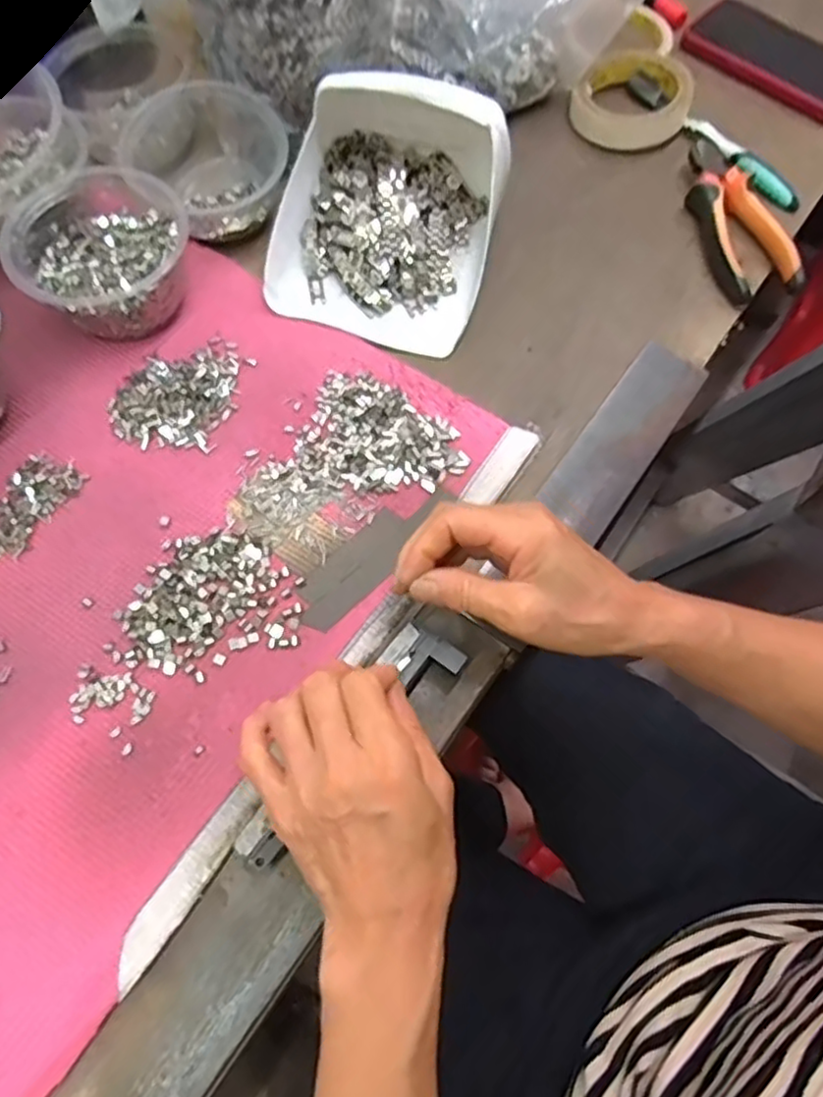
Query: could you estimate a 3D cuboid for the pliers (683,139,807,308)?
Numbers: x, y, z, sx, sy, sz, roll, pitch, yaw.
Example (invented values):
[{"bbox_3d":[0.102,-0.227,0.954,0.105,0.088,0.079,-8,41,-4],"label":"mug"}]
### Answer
[{"bbox_3d":[0.249,-0.258,0.517,0.059,0.022,0.155,-10,69,-5],"label":"pliers"}]

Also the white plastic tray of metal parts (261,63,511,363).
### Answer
[{"bbox_3d":[-0.015,-0.250,0.476,0.150,0.088,0.179,11,69,3],"label":"white plastic tray of metal parts"}]

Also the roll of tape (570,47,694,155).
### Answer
[{"bbox_3d":[0.188,-0.390,0.566,0.093,0.034,0.099,0,69,-1],"label":"roll of tape"}]

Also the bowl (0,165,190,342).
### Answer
[{"bbox_3d":[-0.210,-0.203,0.458,0.113,0.058,0.111,0,69,-1],"label":"bowl"}]

